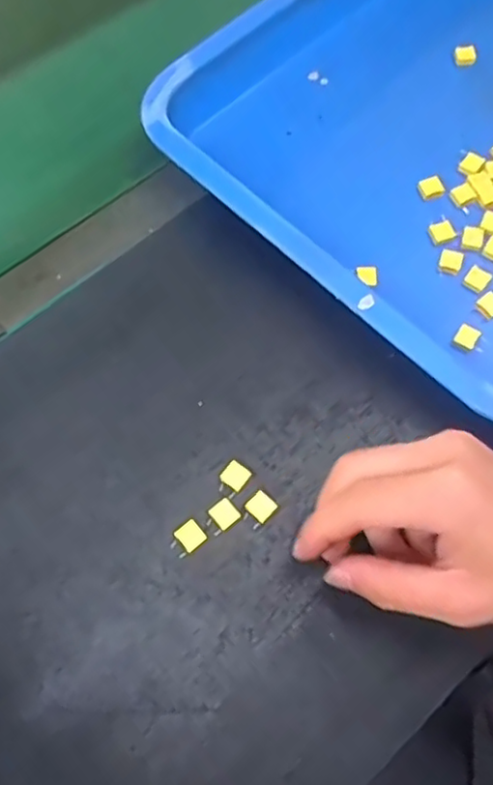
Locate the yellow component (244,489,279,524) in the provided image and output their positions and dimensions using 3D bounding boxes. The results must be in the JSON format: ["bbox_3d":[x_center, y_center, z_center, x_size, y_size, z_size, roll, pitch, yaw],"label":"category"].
[{"bbox_3d":[0.008,0.061,0.351,0.014,0.004,0.014,41,75,17],"label":"yellow component"}]

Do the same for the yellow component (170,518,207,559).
[{"bbox_3d":[-0.031,0.078,0.345,0.017,0.004,0.014,-39,72,-13],"label":"yellow component"}]

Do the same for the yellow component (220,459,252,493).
[{"bbox_3d":[-0.006,0.046,0.358,0.014,0.004,0.014,38,74,16],"label":"yellow component"}]

